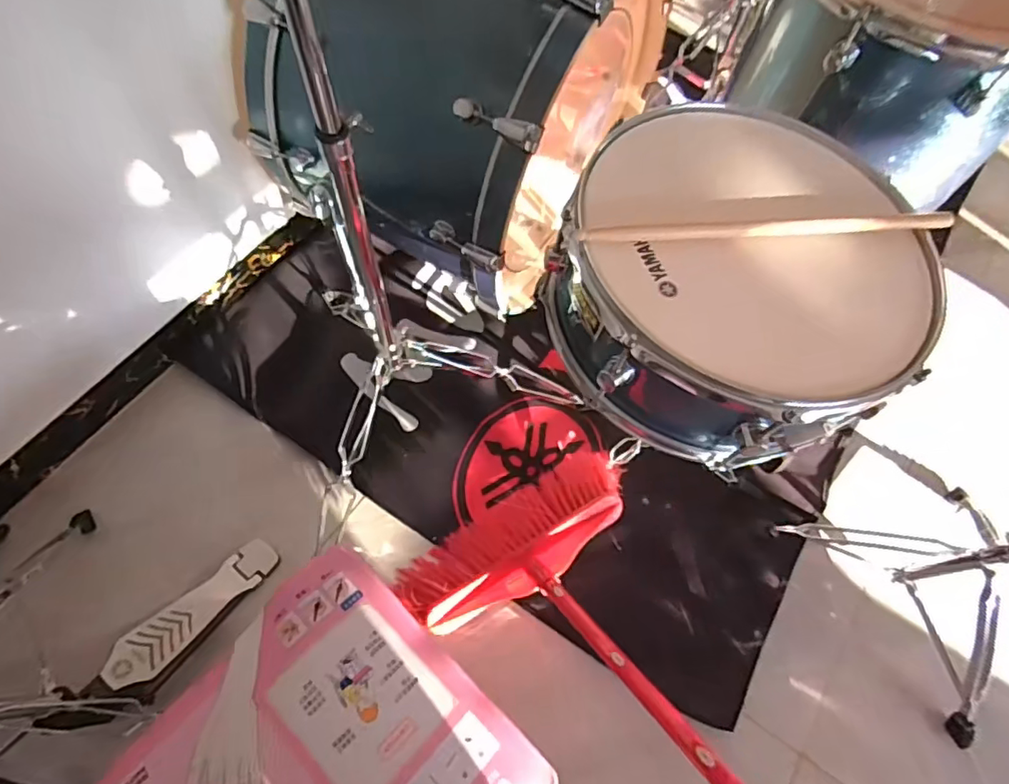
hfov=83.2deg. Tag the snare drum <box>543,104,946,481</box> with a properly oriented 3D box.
[{"bbox_3d":[0.243,-0.108,0.584,0.345,0.182,0.306,-19,66,-13],"label":"snare drum"}]

